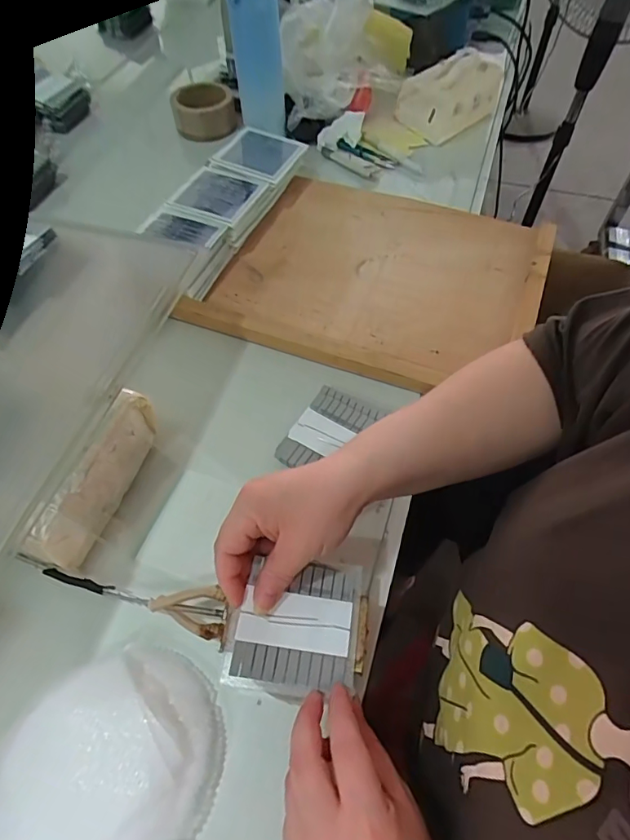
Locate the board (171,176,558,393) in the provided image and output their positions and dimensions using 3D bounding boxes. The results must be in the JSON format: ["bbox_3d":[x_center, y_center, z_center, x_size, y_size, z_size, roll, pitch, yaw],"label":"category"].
[{"bbox_3d":[0.077,-0.178,0.580,0.349,0.032,0.299,21,60,13],"label":"board"}]

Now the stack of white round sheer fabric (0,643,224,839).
[{"bbox_3d":[-0.132,0.228,0.322,0.142,0.040,0.128,-37,65,-20],"label":"stack of white round sheer fabric"}]

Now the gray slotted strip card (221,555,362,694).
[{"bbox_3d":[-0.012,0.141,0.343,0.085,0.008,0.086,10,63,-2],"label":"gray slotted strip card"}]

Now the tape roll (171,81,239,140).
[{"bbox_3d":[-0.180,-0.495,0.788,0.077,0.054,0.080,31,63,18],"label":"tape roll"}]

